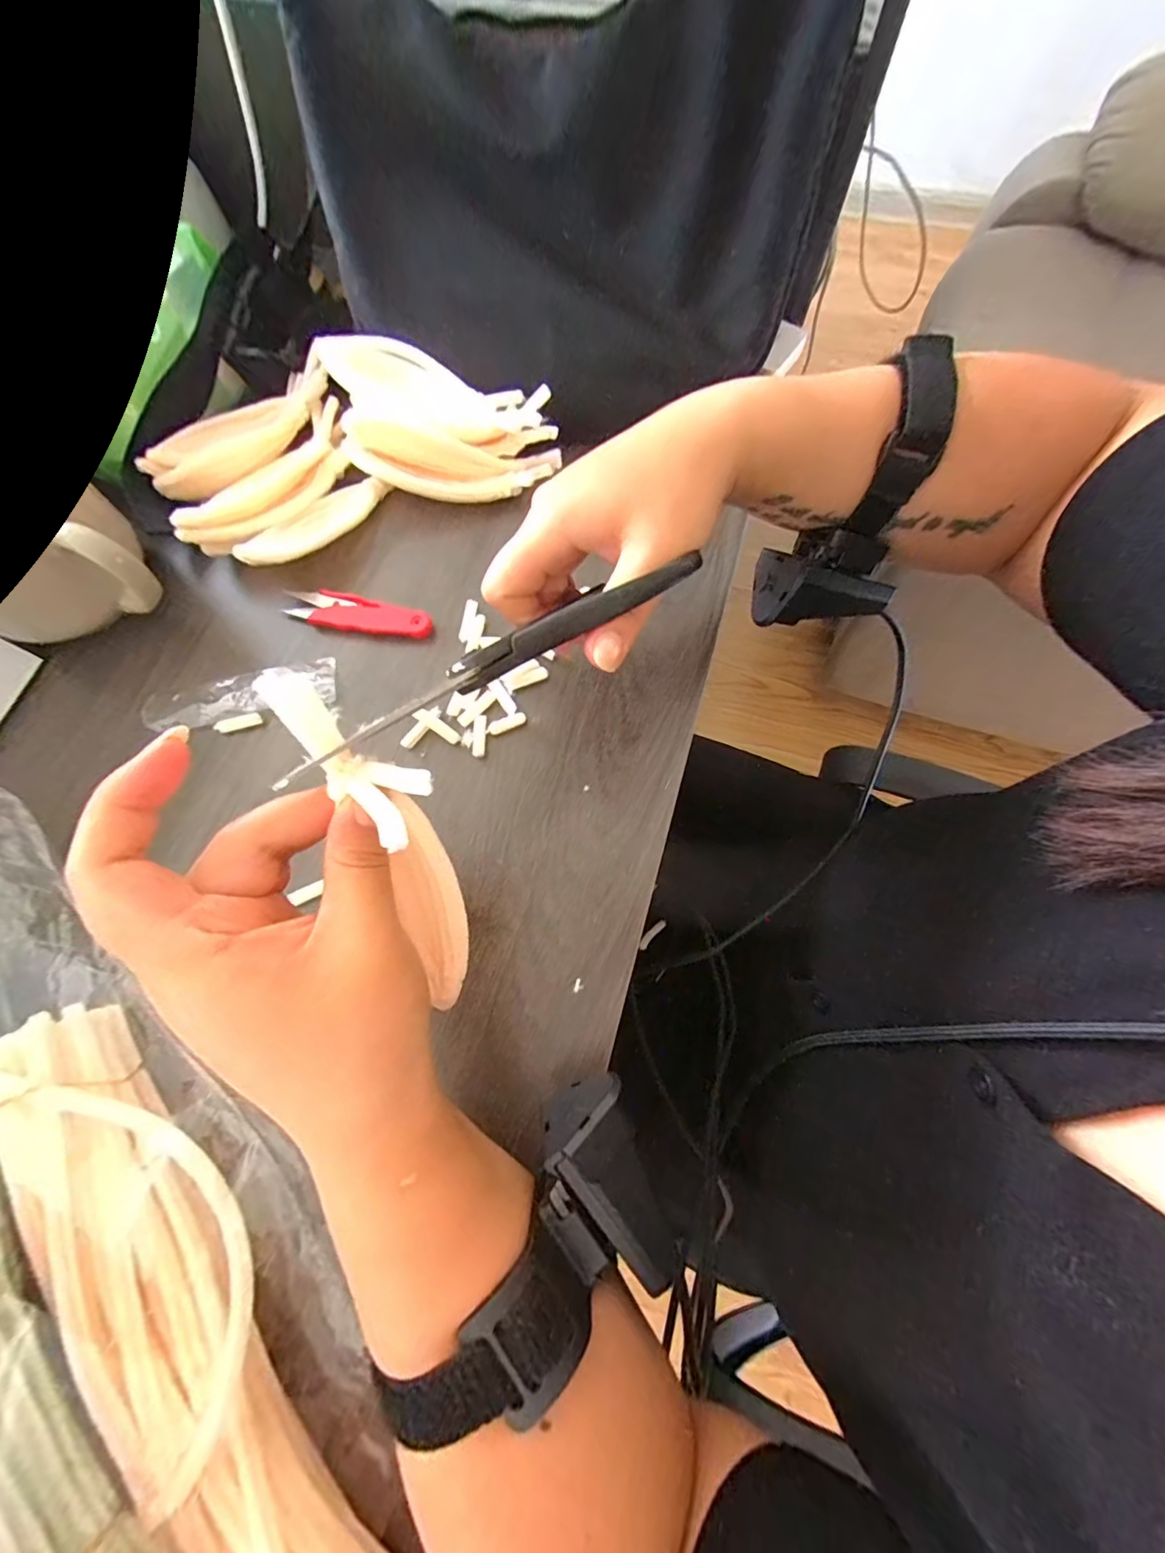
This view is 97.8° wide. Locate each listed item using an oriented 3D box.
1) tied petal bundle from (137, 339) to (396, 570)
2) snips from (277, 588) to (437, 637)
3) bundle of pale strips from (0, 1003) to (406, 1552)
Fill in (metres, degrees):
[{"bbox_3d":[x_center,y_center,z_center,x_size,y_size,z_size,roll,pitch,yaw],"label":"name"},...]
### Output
[{"bbox_3d":[-0.217,-0.210,0.362,0.143,0.033,0.141,-39,76,-12],"label":"tied petal bundle"},{"bbox_3d":[-0.150,-0.110,0.341,0.103,0.010,0.026,12,72,4],"label":"snips"},{"bbox_3d":[-0.156,0.222,0.198,0.055,0.046,0.294,-38,76,-11],"label":"bundle of pale strips"}]

